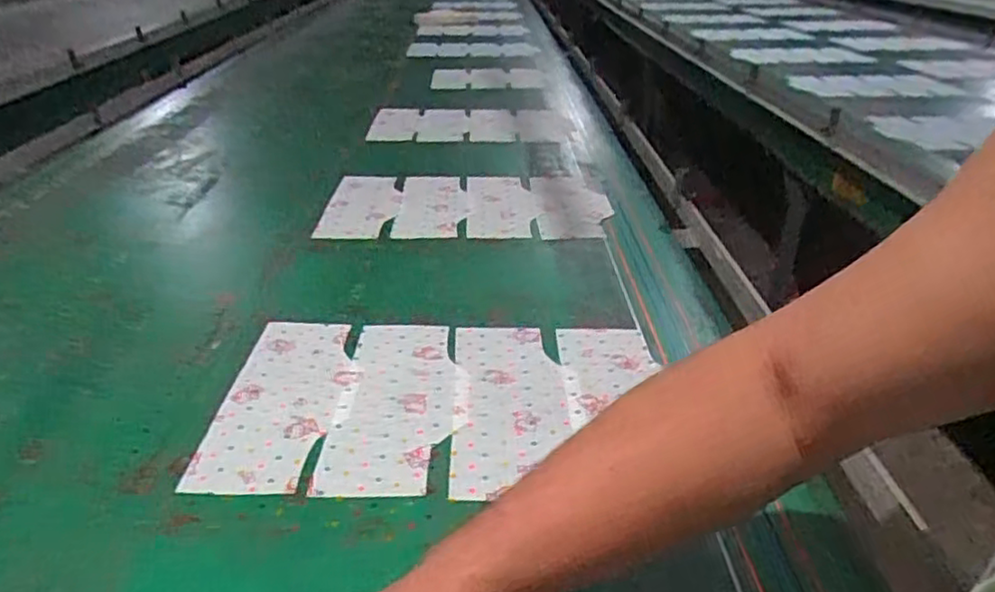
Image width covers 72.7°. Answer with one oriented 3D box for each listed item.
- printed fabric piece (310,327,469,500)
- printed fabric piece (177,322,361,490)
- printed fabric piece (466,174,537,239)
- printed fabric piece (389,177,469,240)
[{"bbox_3d":[-0.098,0.105,0.708,0.130,0.005,0.273,0,29,0],"label":"printed fabric piece"},{"bbox_3d":[-0.216,0.102,0.709,0.126,0.007,0.274,2,29,-1],"label":"printed fabric piece"},{"bbox_3d":[0.005,-0.165,1.180,0.115,0.010,0.265,0,32,-3],"label":"printed fabric piece"},{"bbox_3d":[-0.112,-0.162,1.170,0.120,0.006,0.262,0,32,-3],"label":"printed fabric piece"}]

